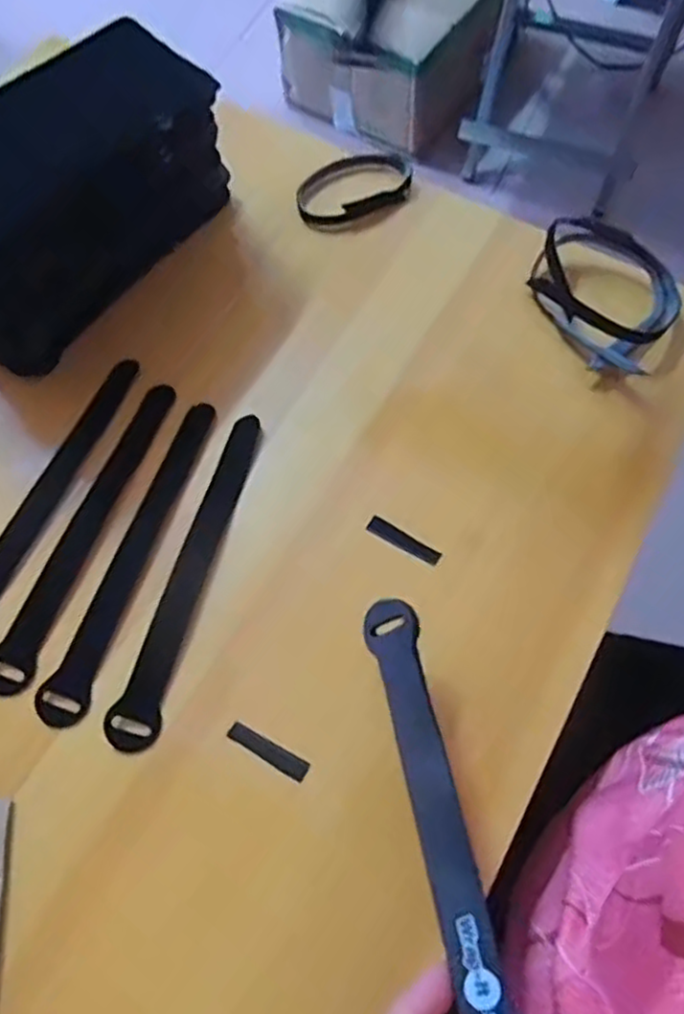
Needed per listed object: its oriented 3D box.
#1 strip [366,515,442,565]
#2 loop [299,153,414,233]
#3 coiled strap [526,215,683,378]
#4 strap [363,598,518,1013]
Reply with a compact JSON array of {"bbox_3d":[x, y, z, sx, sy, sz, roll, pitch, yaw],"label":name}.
[{"bbox_3d":[0.035,0.019,0.395,0.044,0.005,0.010,28,69,14],"label":"strip"},{"bbox_3d":[0.009,-0.234,0.507,0.086,0.015,0.063,-12,65,-4],"label":"loop"},{"bbox_3d":[0.166,-0.136,0.449,0.095,0.031,0.103,28,69,14],"label":"coiled strap"},{"bbox_3d":[0.041,0.128,0.295,0.022,0.012,0.185,-12,61,-4],"label":"strap"}]

